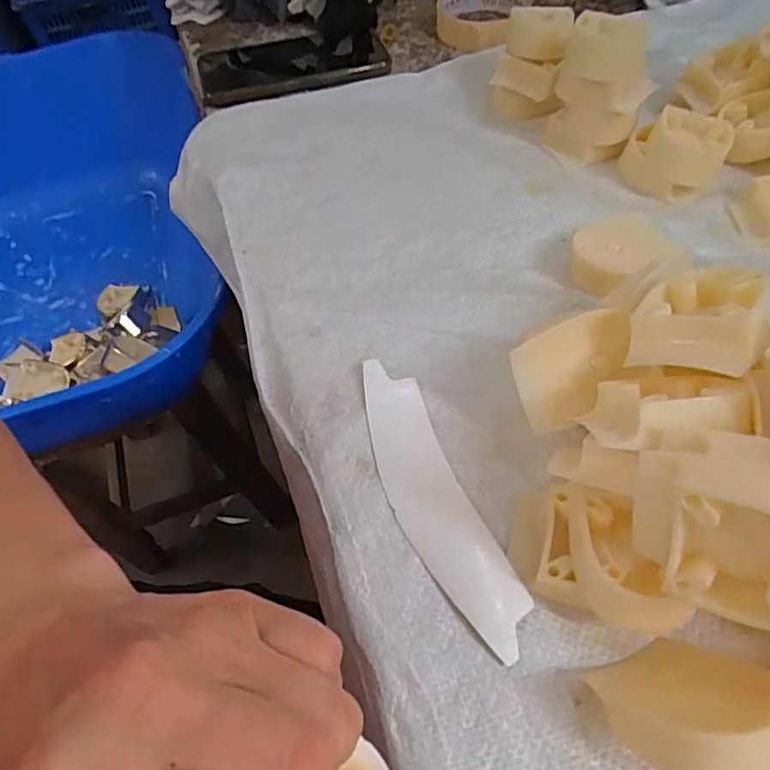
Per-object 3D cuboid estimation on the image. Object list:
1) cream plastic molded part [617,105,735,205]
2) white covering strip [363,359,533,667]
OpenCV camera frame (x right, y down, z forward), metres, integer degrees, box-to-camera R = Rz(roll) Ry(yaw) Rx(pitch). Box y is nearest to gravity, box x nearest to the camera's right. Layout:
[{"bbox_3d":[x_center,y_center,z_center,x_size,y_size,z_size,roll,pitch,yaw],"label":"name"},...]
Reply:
[{"bbox_3d":[0.191,-0.156,0.388,0.059,0.033,0.050,31,63,24],"label":"cream plastic molded part"},{"bbox_3d":[0.021,0.051,0.280,0.036,0.006,0.154,-20,56,-9],"label":"white covering strip"}]

